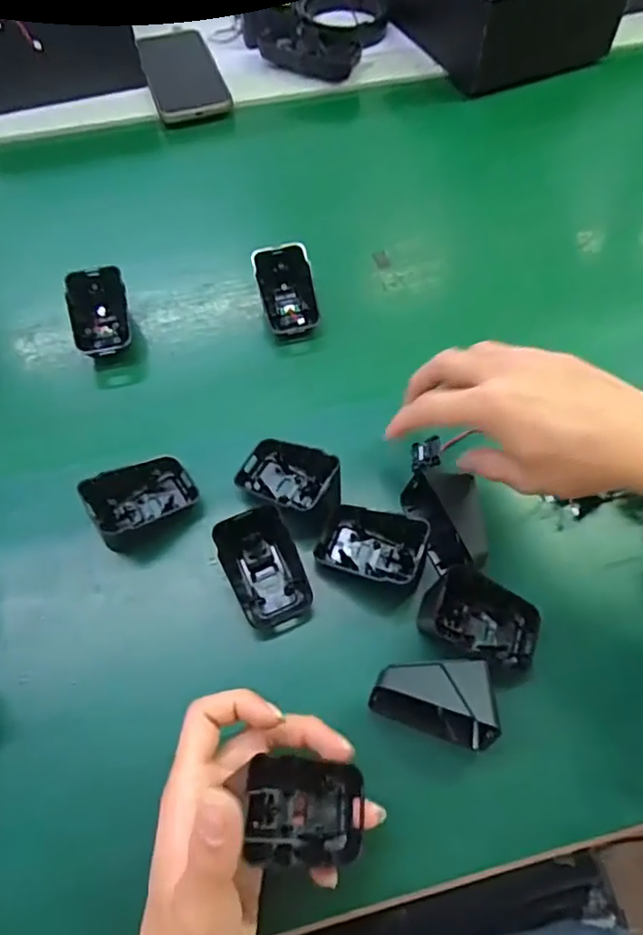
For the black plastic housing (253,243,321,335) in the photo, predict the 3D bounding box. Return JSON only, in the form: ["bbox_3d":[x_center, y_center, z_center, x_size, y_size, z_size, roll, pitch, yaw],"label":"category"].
[{"bbox_3d":[-0.027,-0.142,0.482,0.046,0.037,0.058,-12,62,-7],"label":"black plastic housing"}]

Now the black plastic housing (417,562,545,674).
[{"bbox_3d":[0.098,0.093,0.366,0.071,0.040,0.049,19,63,10],"label":"black plastic housing"}]

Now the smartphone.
[{"bbox_3d":[-0.147,-0.416,0.634,0.074,0.012,0.146,-17,63,-9],"label":"smartphone"}]

